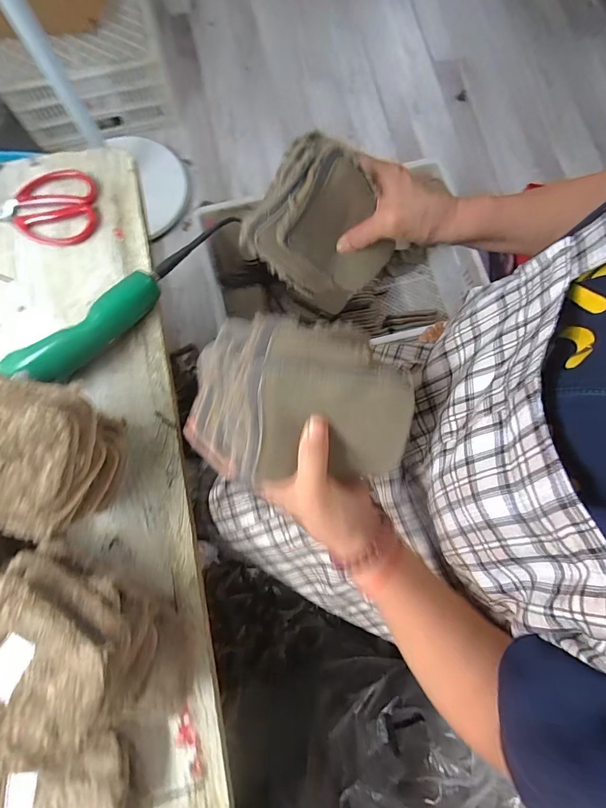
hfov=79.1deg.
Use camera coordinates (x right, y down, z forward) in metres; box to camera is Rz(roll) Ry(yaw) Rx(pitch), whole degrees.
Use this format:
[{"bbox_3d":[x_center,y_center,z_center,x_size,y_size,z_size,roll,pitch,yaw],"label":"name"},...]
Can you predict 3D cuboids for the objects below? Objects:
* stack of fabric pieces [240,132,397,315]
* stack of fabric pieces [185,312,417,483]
[{"bbox_3d":[0.022,-0.176,0.376,0.123,0.142,0.062,-42,46,22],"label":"stack of fabric pieces"},{"bbox_3d":[-0.003,-0.004,0.274,0.162,0.052,0.115,-1,107,-5],"label":"stack of fabric pieces"}]

